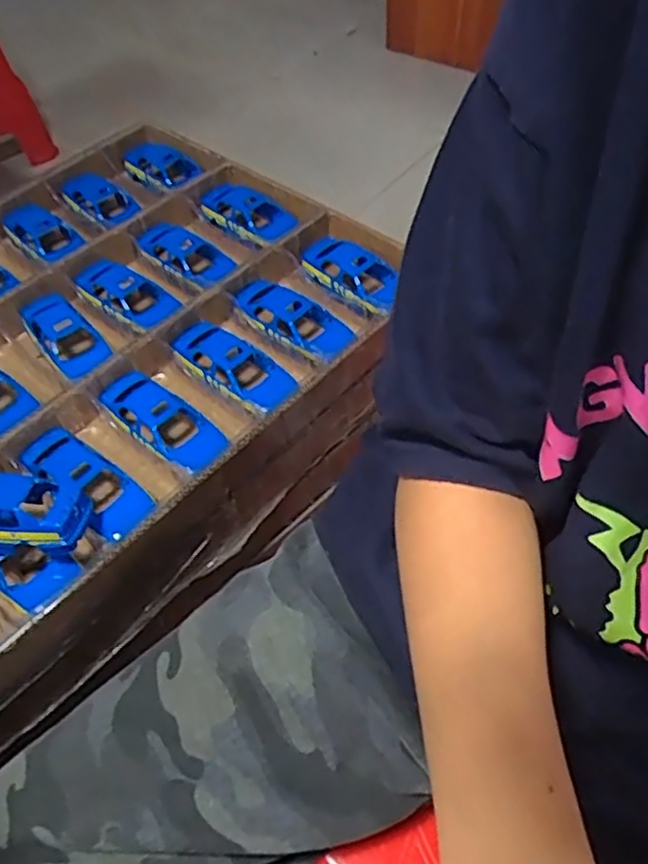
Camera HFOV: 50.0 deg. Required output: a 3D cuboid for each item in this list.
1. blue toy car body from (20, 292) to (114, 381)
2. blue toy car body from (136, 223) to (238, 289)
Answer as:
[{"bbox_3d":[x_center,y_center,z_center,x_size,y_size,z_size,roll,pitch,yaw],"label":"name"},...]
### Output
[{"bbox_3d":[-0.233,-0.085,0.641,0.048,0.035,0.128,-34,57,-21],"label":"blue toy car body"},{"bbox_3d":[-0.136,-0.175,0.713,0.127,0.037,0.052,32,60,25],"label":"blue toy car body"}]

